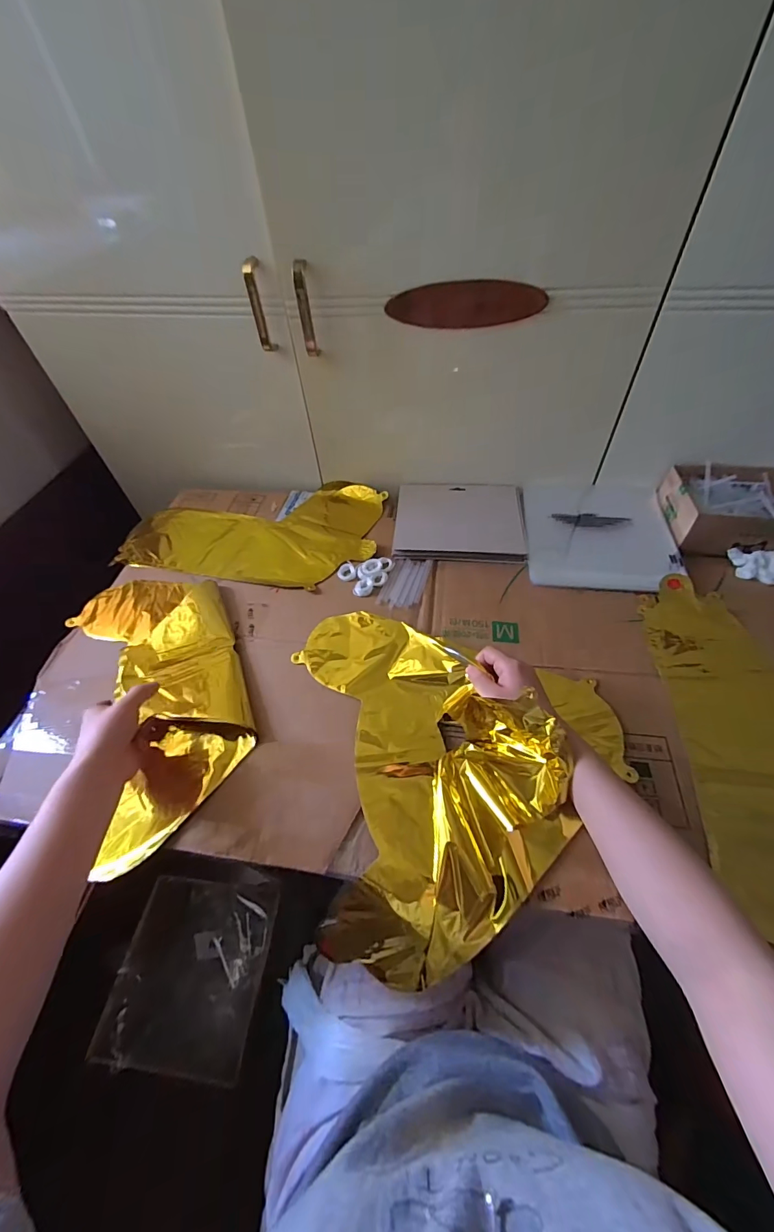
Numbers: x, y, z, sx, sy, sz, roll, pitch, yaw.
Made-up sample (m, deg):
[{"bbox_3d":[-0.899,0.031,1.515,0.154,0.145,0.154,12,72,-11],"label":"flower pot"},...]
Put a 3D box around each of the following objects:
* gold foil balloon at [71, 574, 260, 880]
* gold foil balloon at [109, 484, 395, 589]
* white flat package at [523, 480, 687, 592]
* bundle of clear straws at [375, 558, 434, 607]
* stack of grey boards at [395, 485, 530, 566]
[{"bbox_3d":[-0.278,0.080,0.525,0.185,0.050,0.384,-21,55,-12],"label":"gold foil balloon"},{"bbox_3d":[-0.220,-0.146,0.704,0.407,0.015,0.246,5,51,9],"label":"gold foil balloon"},{"bbox_3d":[0.317,-0.130,0.637,0.201,0.017,0.207,3,55,5],"label":"white flat package"},{"bbox_3d":[0.026,-0.049,0.606,0.055,0.004,0.091,14,56,12],"label":"bundle of clear straws"},{"bbox_3d":[0.113,-0.148,0.653,0.193,0.013,0.162,5,55,6],"label":"stack of grey boards"}]

